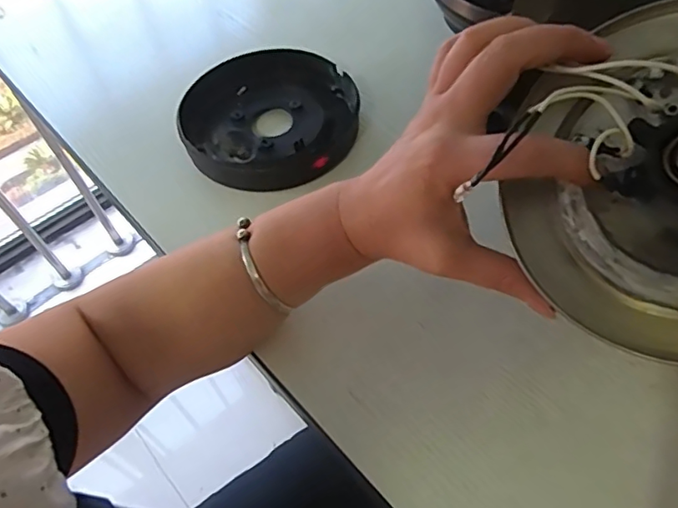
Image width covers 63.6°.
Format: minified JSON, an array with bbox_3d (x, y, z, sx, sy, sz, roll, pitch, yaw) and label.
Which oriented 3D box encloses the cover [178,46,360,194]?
[{"bbox_3d":[-0.061,-0.117,0.485,0.158,0.043,0.148,-37,60,-19],"label":"cover"}]

